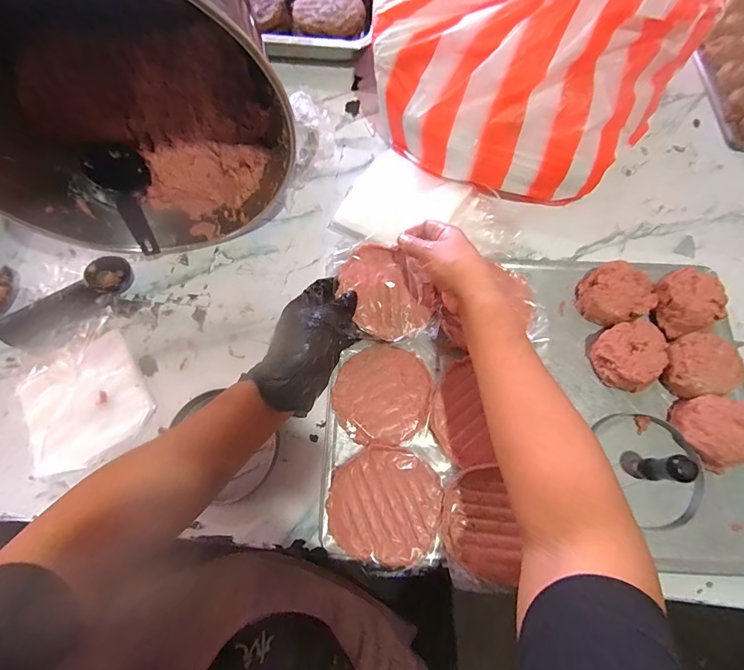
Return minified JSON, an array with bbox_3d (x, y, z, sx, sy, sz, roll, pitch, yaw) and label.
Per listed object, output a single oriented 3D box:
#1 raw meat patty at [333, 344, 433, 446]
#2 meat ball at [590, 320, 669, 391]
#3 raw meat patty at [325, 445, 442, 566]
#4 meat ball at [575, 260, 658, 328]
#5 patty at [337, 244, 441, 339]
[{"bbox_3d":[0.011,0.064,0.423,0.099,0.008,0.105,-1,70,2],"label":"raw meat patty"},{"bbox_3d":[0.281,0.022,0.424,0.072,0.033,0.067,-1,70,2],"label":"meat ball"},{"bbox_3d":[0.014,0.168,0.392,0.106,0.016,0.103,-1,70,2],"label":"raw meat patty"},{"bbox_3d":[0.278,-0.046,0.450,0.073,0.037,0.069,-1,70,2],"label":"meat ball"},{"bbox_3d":[0.013,-0.050,0.436,0.086,0.024,0.111,-33,73,-9],"label":"patty"}]

